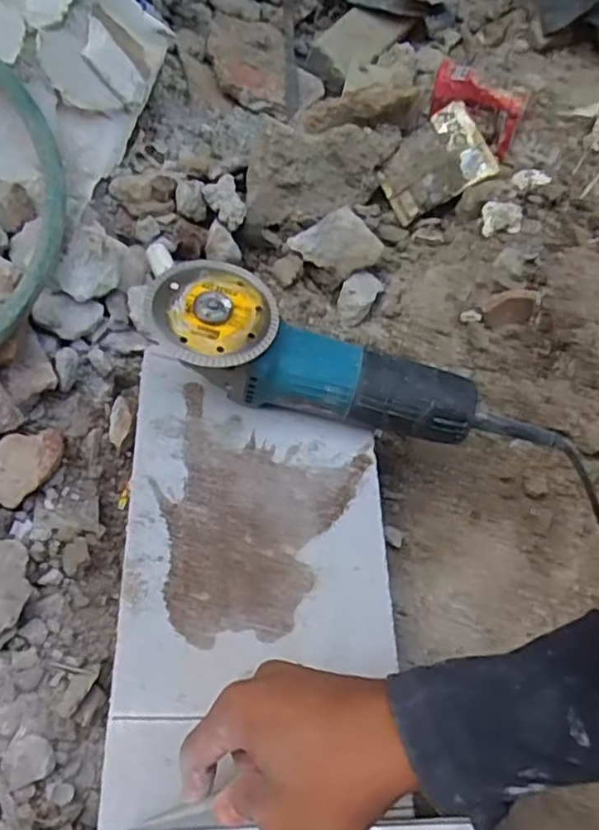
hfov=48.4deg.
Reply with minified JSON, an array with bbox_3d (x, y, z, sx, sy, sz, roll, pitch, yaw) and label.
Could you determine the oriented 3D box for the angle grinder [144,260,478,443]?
[{"bbox_3d":[0.011,-0.037,0.546,0.277,0.074,0.089,20,63,-9],"label":"angle grinder"}]

